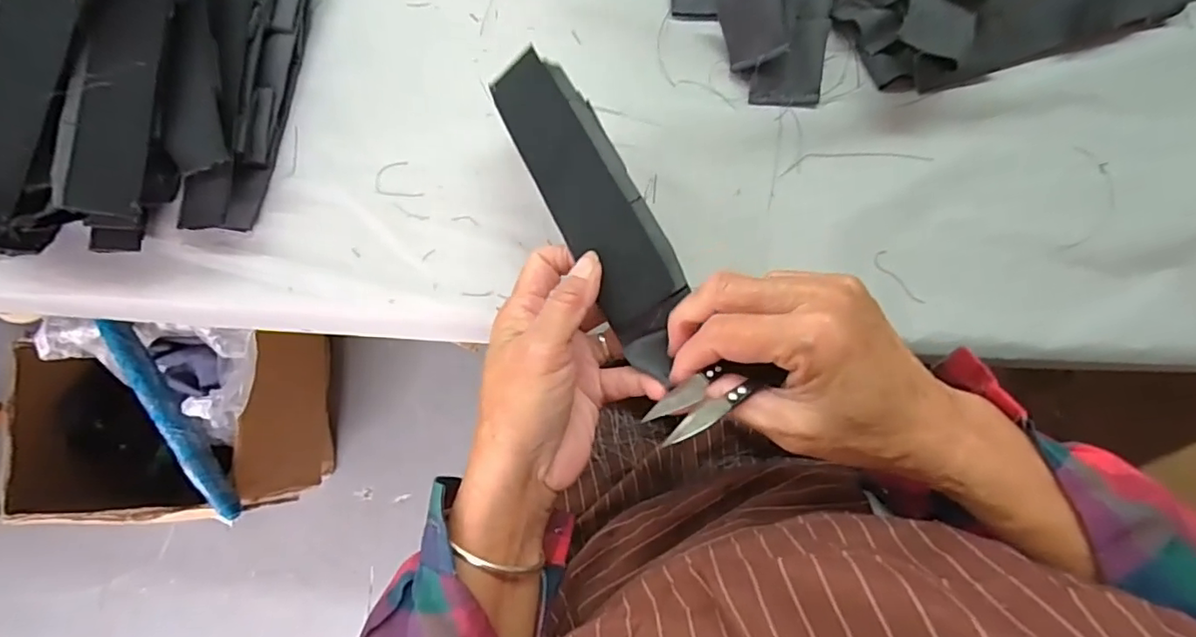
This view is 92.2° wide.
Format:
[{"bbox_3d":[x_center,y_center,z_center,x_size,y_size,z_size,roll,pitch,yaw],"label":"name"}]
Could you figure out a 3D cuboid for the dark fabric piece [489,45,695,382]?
[{"bbox_3d":[-0.005,-0.069,0.313,0.045,0.022,0.206,-27,70,4],"label":"dark fabric piece"}]

